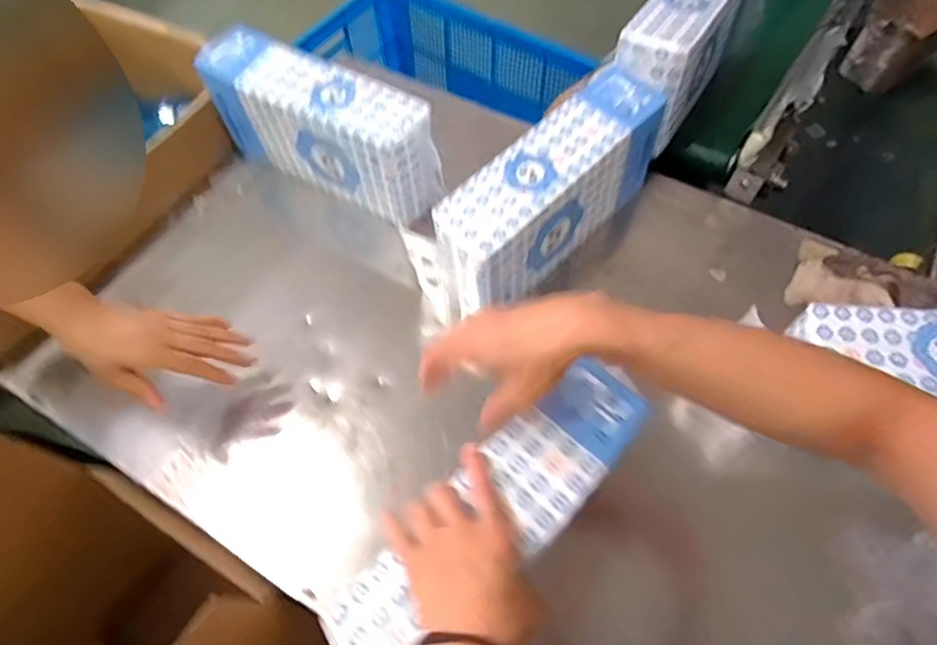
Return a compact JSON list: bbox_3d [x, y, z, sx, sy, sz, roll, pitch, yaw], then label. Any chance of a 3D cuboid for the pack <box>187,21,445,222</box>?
[{"bbox_3d":[-0.193,-0.265,0.791,0.336,0.149,0.093,26,66,17],"label":"pack"}]

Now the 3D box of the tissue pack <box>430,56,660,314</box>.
[{"bbox_3d":[0.101,-0.161,0.715,0.093,0.139,0.330,39,70,22],"label":"tissue pack"}]

